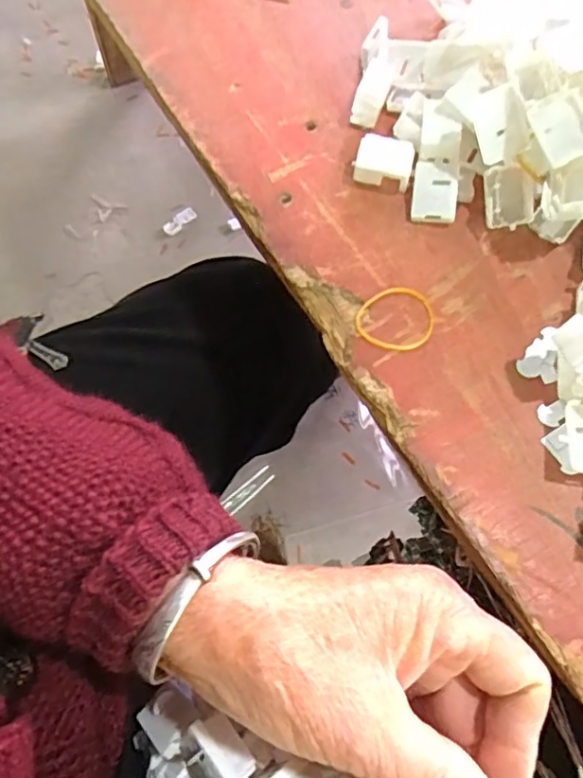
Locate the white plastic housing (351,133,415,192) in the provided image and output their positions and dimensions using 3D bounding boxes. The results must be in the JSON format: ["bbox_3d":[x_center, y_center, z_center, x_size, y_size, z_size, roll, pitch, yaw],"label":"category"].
[{"bbox_3d":[0.041,-0.102,0.263,0.025,0.009,0.020,13,97,-1],"label":"white plastic housing"}]

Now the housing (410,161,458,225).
[{"bbox_3d":[0.064,-0.087,0.259,0.019,0.005,0.028,6,81,11],"label":"housing"}]

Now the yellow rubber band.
[{"bbox_3d":[0.043,-0.030,0.240,0.031,0.004,0.031,0,67,-1],"label":"yellow rubber band"}]

